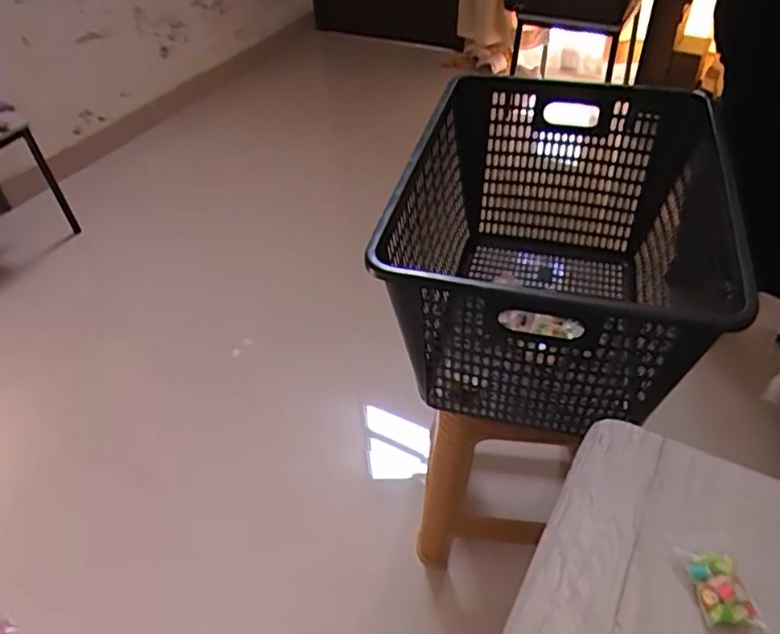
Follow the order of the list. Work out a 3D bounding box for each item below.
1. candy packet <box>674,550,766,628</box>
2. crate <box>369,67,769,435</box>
[{"bbox_3d":[0.243,0.198,0.460,0.040,0.019,0.052,-4,43,-1],"label":"candy packet"},{"bbox_3d":[0.250,-0.089,0.984,0.411,0.347,0.570,9,45,13],"label":"crate"}]

